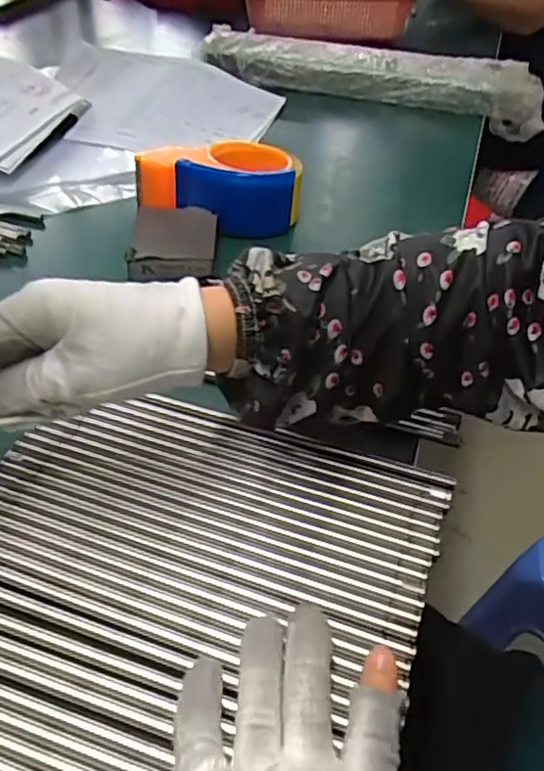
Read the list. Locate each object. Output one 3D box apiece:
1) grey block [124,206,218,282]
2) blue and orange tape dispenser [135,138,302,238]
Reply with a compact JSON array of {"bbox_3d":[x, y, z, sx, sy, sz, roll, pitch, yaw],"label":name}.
[{"bbox_3d":[-0.082,-0.121,0.529,0.067,0.024,0.084,4,44,-2],"label":"grey block"},{"bbox_3d":[-0.040,-0.177,0.568,0.142,0.061,0.088,-19,49,-24],"label":"blue and orange tape dispenser"}]

